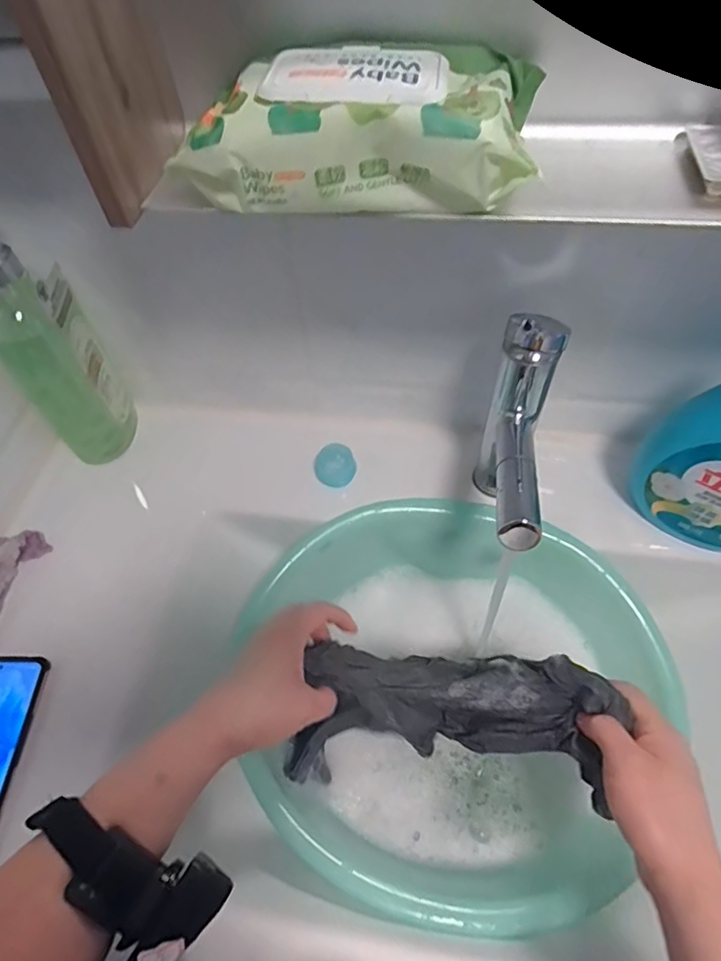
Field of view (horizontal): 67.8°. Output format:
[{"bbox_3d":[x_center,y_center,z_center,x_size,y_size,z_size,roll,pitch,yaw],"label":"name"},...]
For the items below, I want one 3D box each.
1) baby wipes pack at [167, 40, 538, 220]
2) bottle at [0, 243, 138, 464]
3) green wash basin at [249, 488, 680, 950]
[{"bbox_3d":[-0.003,-0.196,0.296,0.197,0.048,0.098,2,57,5],"label":"baby wipes pack"},{"bbox_3d":[-0.299,-0.127,0.522,0.092,0.268,0.061,-35,61,-18],"label":"bottle"},{"bbox_3d":[0.097,0.188,0.493,0.356,0.104,0.338,-2,56,2],"label":"green wash basin"}]

